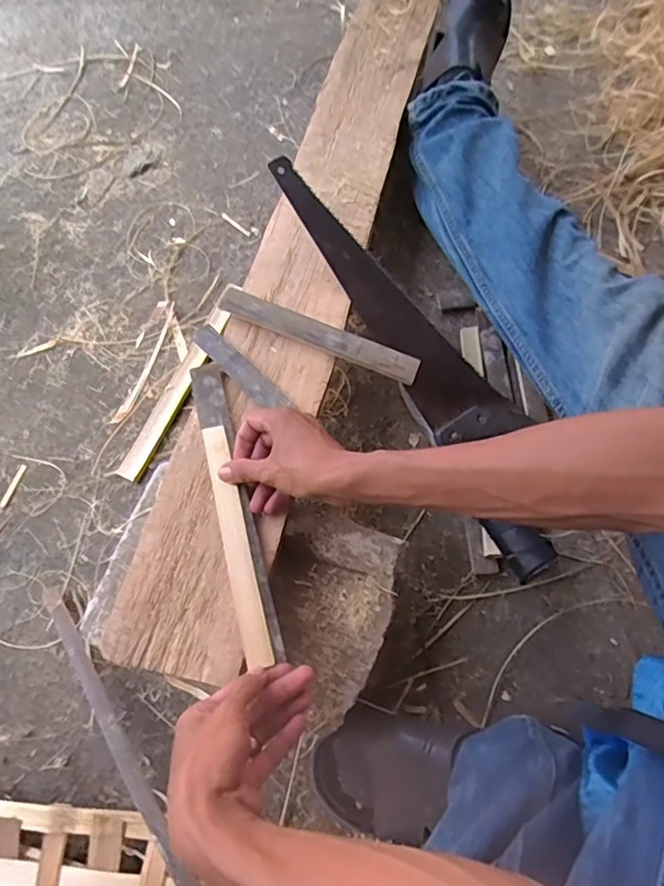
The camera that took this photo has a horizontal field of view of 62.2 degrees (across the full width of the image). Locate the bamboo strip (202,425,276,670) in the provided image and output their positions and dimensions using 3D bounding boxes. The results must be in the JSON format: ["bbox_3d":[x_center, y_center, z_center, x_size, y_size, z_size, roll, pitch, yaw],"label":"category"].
[{"bbox_3d":[-0.090,0.086,0.503,0.024,0.009,0.221,-15,68,-5],"label":"bamboo strip"}]

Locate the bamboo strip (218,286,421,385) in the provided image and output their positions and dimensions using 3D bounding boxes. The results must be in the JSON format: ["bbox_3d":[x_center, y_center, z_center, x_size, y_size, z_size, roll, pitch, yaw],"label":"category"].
[{"bbox_3d":[-0.015,-0.121,0.608,0.229,0.009,0.034,23,73,5],"label":"bamboo strip"}]

